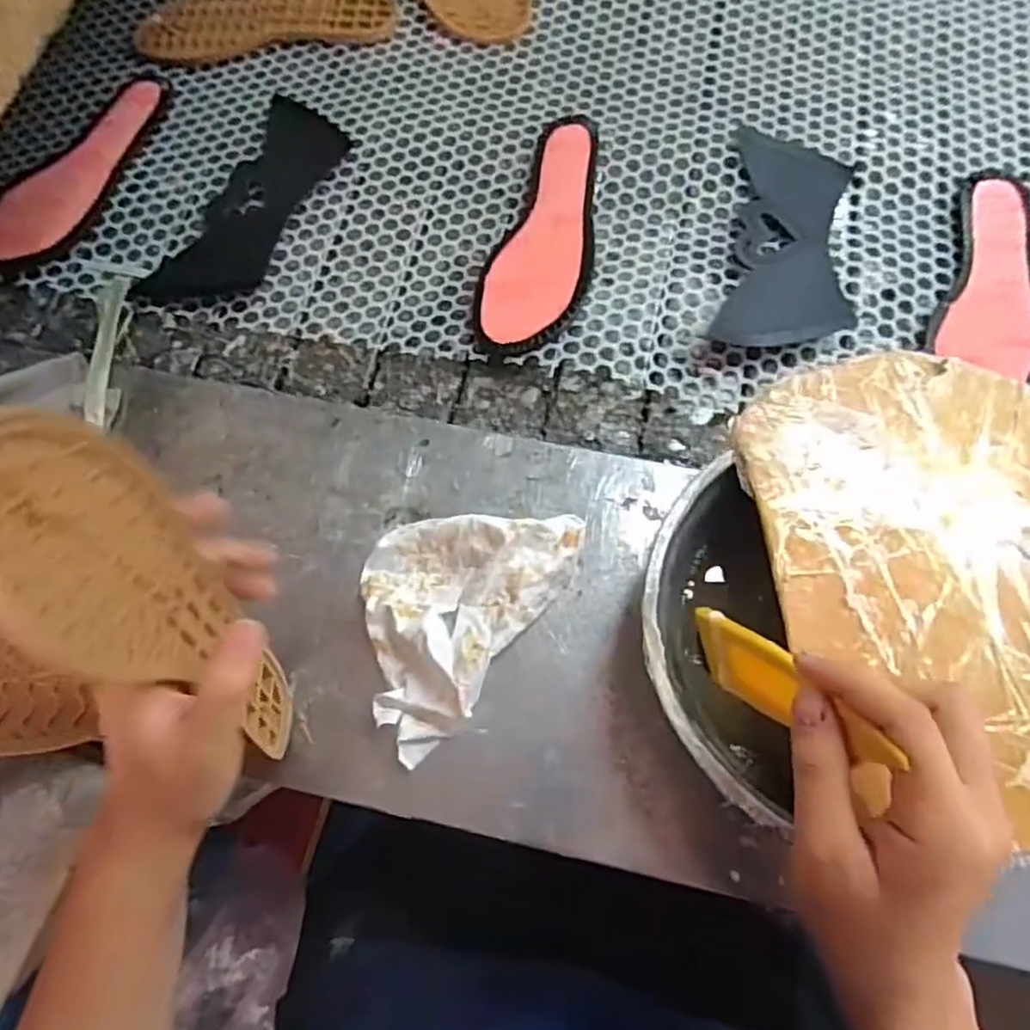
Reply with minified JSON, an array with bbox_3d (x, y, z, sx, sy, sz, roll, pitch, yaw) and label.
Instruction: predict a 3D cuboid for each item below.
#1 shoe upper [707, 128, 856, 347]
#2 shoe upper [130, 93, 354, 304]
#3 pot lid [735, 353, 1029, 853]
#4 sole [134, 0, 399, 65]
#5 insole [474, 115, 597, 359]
[{"bbox_3d":[0.209,-0.207,0.515,0.091,0.015,0.192,12,72,7],"label":"shoe upper"},{"bbox_3d":[-0.213,-0.252,0.556,0.087,0.004,0.214,20,73,9],"label":"shoe upper"},{"bbox_3d":[0.227,0.026,0.336,0.188,0.009,0.233,-7,71,0],"label":"pot lid"},{"bbox_3d":[-0.229,-0.462,0.630,0.233,0.013,0.089,-8,71,0],"label":"sole"},{"bbox_3d":[0.028,-0.212,0.520,0.073,0.027,0.216,15,72,8],"label":"insole"}]

